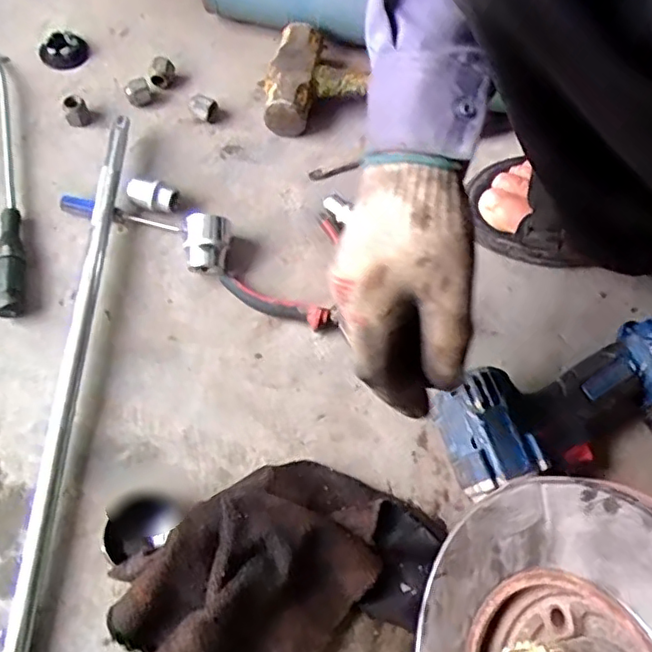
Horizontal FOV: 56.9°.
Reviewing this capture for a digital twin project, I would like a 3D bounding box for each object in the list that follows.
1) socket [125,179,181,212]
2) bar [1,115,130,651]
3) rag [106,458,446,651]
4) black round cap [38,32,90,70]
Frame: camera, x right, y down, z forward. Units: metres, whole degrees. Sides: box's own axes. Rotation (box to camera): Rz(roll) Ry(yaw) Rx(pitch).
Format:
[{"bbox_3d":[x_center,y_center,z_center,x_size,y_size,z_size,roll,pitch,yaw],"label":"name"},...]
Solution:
[{"bbox_3d":[-0.156,-0.118,0.541,0.046,0.025,0.020,17,66,4],"label":"socket"},{"bbox_3d":[-0.230,0.042,0.472,0.074,0.031,0.511,4,66,-2],"label":"bar"},{"bbox_3d":[-0.027,0.188,0.403,0.215,0.060,0.169,-35,73,-17],"label":"rag"},{"bbox_3d":[-0.267,-0.278,0.611,0.042,0.012,0.046,1,66,-3],"label":"black round cap"}]

